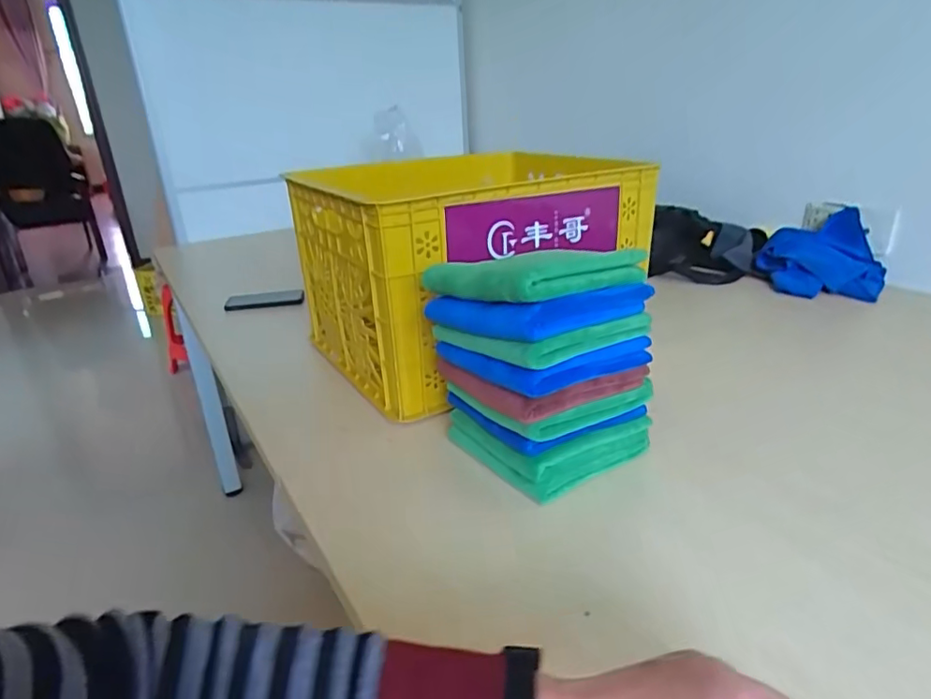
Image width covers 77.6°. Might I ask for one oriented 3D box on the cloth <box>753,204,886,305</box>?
[{"bbox_3d":[0.723,-0.188,1.192,0.219,0.075,0.238,-4,54,33],"label":"cloth"}]

